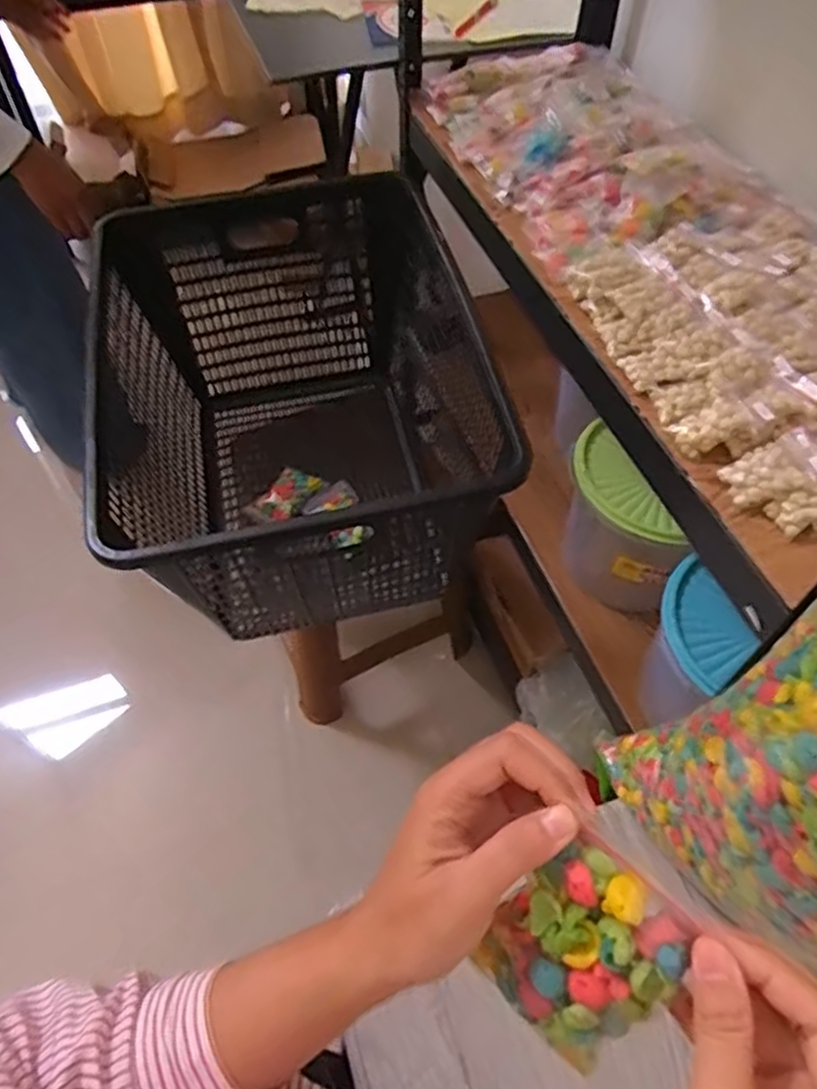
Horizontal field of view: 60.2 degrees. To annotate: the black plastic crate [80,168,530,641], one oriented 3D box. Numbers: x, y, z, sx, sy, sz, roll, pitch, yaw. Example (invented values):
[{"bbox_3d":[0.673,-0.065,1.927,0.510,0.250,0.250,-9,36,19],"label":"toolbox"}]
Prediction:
[{"bbox_3d":[-0.129,-0.175,0.930,0.459,0.320,0.624,-8,56,-5],"label":"black plastic crate"}]

